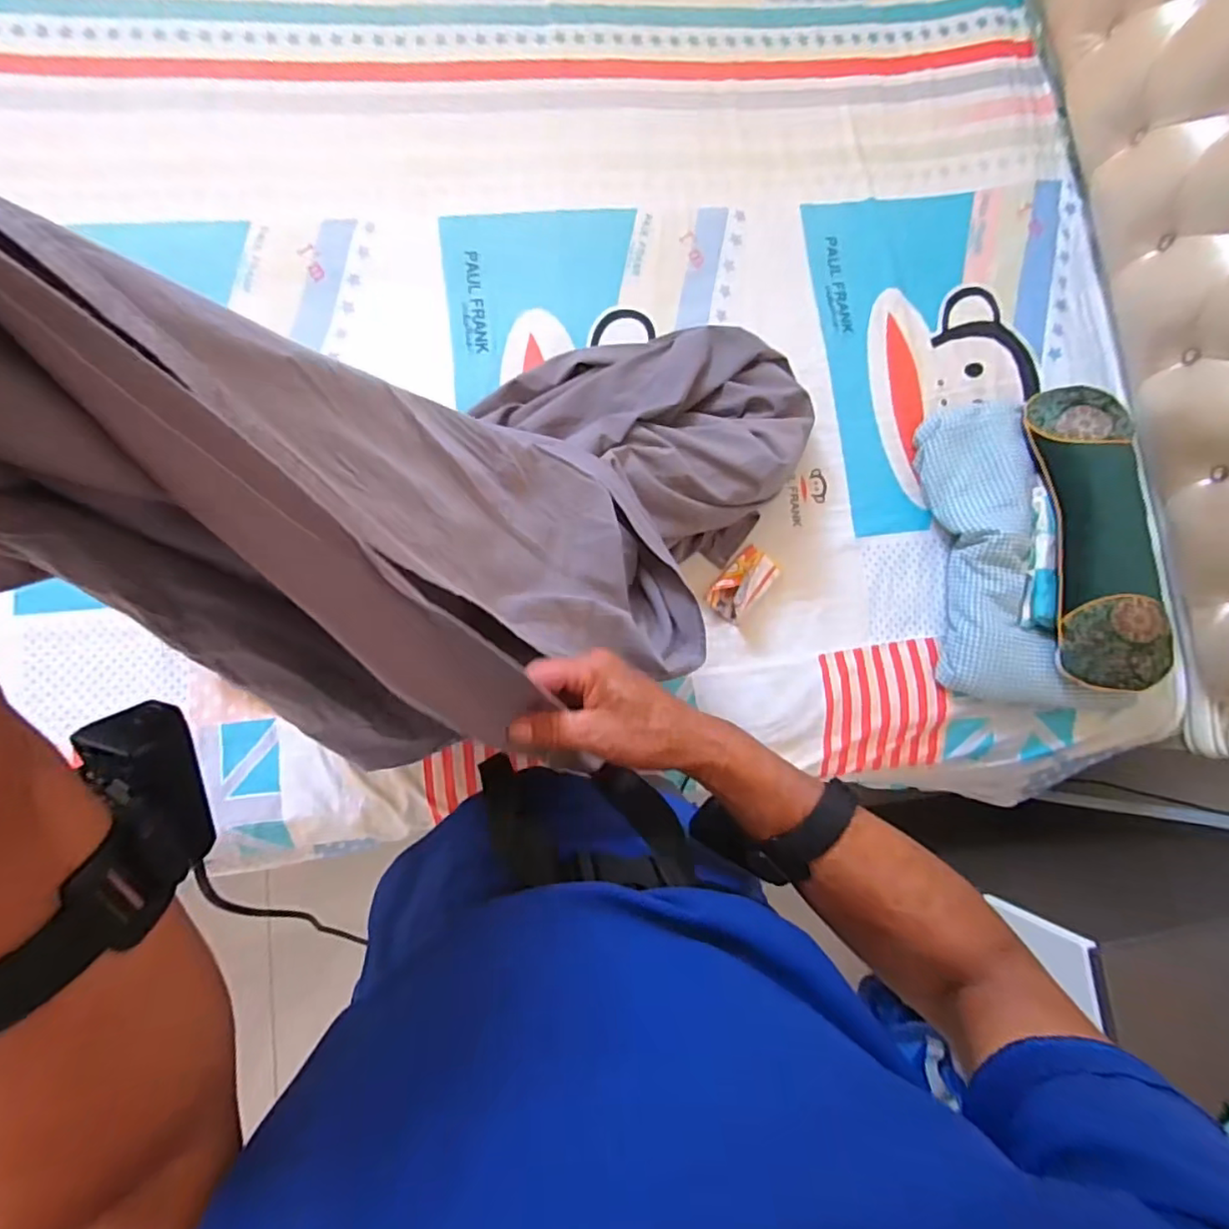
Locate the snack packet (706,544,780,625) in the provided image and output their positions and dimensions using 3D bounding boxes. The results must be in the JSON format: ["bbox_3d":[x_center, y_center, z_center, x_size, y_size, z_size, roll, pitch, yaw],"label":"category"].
[{"bbox_3d":[0.190,-0.047,0.890,0.062,0.056,0.109,40,80,0],"label":"snack packet"}]

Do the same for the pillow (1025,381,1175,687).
[{"bbox_3d":[0.681,-0.109,0.854,0.130,0.073,0.427,-2,83,-7],"label":"pillow"}]

